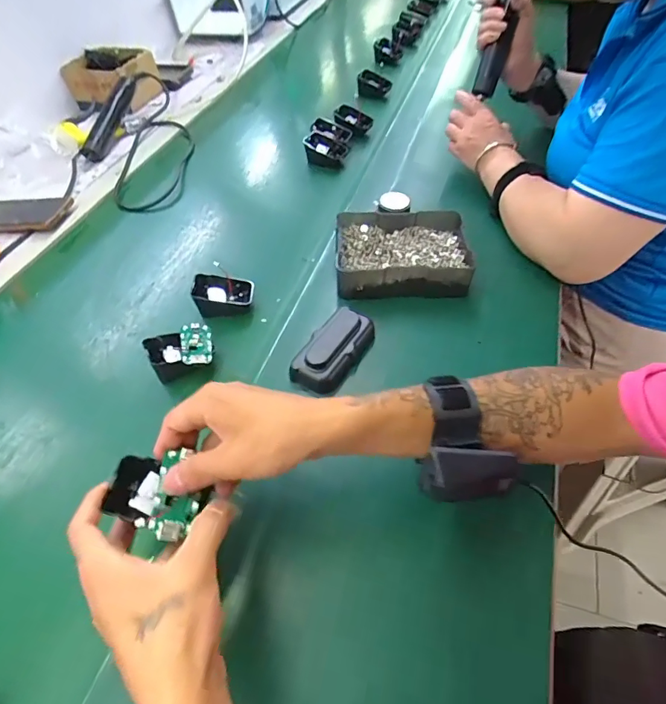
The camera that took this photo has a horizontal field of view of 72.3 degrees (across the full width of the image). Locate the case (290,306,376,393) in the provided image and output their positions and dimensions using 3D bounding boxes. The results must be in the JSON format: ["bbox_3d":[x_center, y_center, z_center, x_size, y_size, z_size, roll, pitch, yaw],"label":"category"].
[{"bbox_3d":[0.004,-0.002,0.485,0.052,0.029,0.104,22,56,22],"label":"case"}]

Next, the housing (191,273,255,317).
[{"bbox_3d":[-0.130,-0.065,0.546,0.065,0.044,0.050,-7,50,1],"label":"housing"}]

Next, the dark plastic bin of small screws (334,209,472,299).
[{"bbox_3d":[0.085,-0.120,0.568,0.160,0.054,0.127,-5,50,2],"label":"dark plastic bin of small screws"}]

